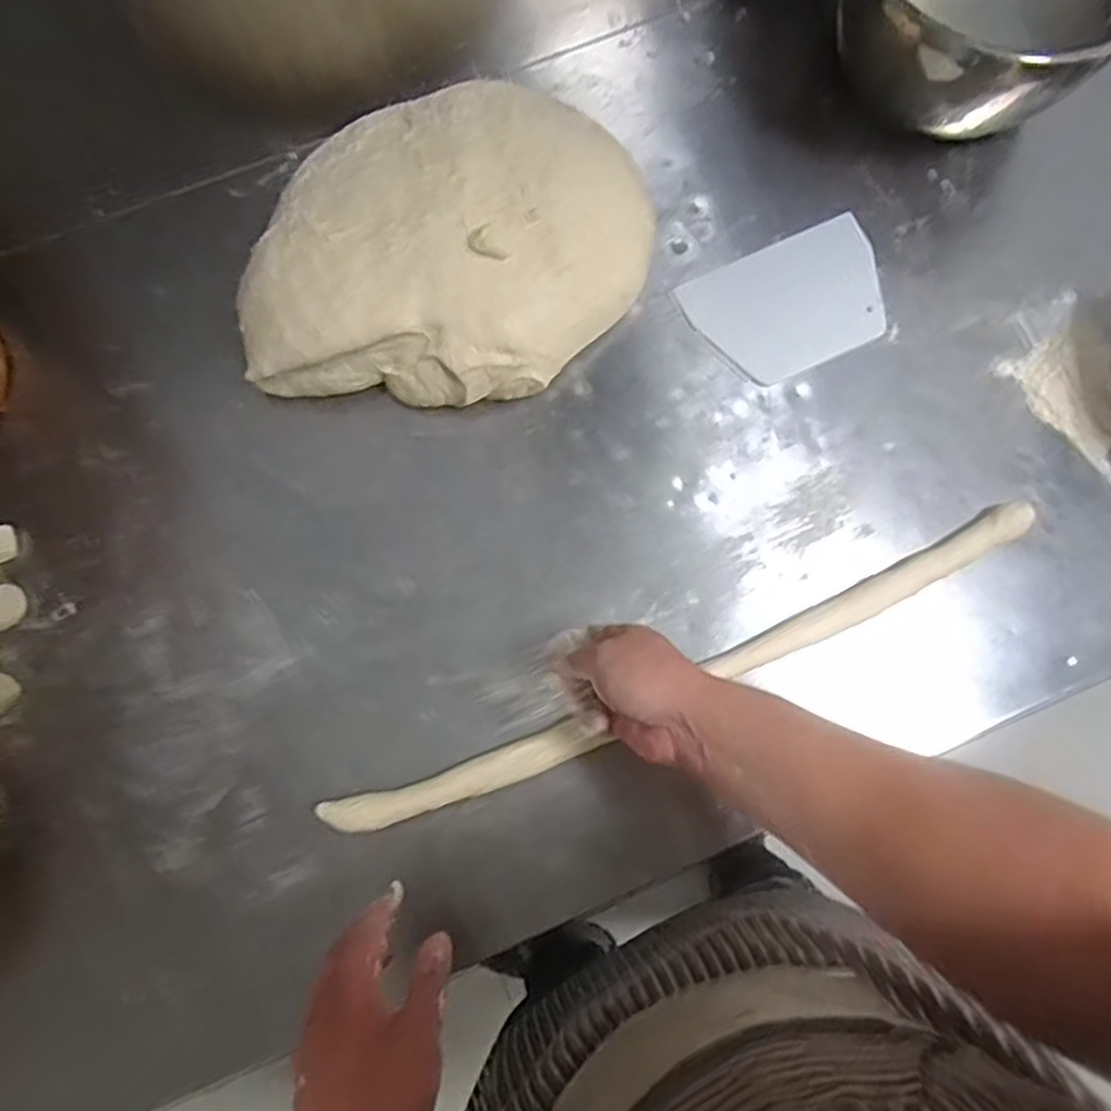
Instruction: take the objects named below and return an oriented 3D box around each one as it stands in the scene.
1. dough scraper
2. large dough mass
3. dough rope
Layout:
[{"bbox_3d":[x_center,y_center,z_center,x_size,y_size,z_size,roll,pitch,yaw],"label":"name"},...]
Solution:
[{"bbox_3d":[0.222,-0.233,0.689,0.183,0.007,0.122,-26,83,-7],"label":"dough scraper"},{"bbox_3d":[-0.086,-0.281,0.660,0.341,0.088,0.291,5,78,1],"label":"large dough mass"},{"bbox_3d":[0.114,0.097,0.618,0.629,0.026,0.042,-24,79,-5],"label":"dough rope"}]

